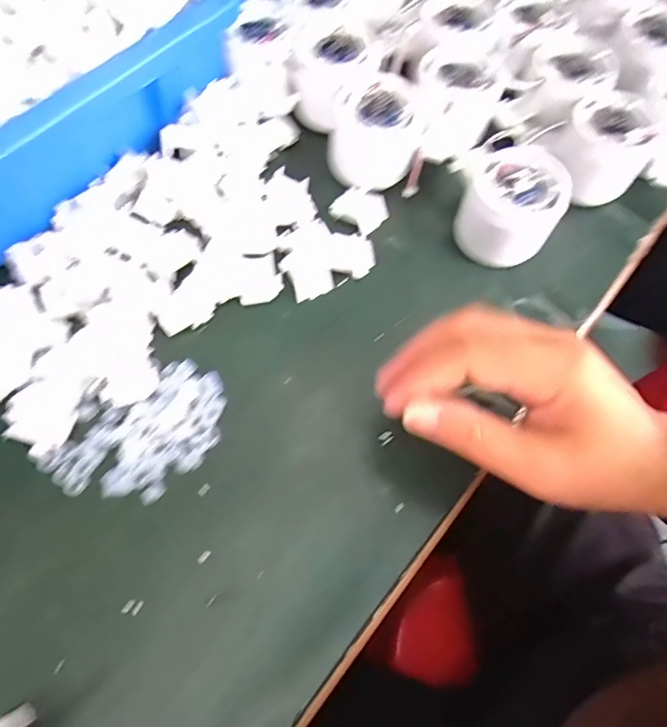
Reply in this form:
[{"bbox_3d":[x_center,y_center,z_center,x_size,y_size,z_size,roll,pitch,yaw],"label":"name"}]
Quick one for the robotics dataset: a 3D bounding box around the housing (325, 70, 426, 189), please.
[{"bbox_3d":[0.029,-0.160,0.340,0.060,0.044,0.059,1,68,-3],"label":"housing"}]

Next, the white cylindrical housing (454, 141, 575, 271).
[{"bbox_3d":[0.113,-0.098,0.313,0.057,0.047,0.058,1,68,-3],"label":"white cylindrical housing"}]

